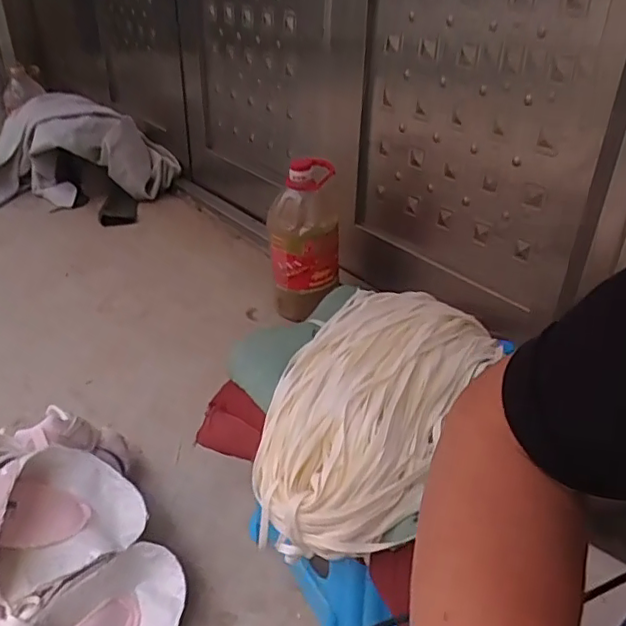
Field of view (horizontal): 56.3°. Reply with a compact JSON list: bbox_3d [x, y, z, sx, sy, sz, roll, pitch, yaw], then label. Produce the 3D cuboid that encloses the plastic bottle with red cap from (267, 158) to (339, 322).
[{"bbox_3d":[-0.018,-0.170,1.342,0.146,0.351,0.184,-1,34,0],"label":"plastic bottle with red cap"}]

